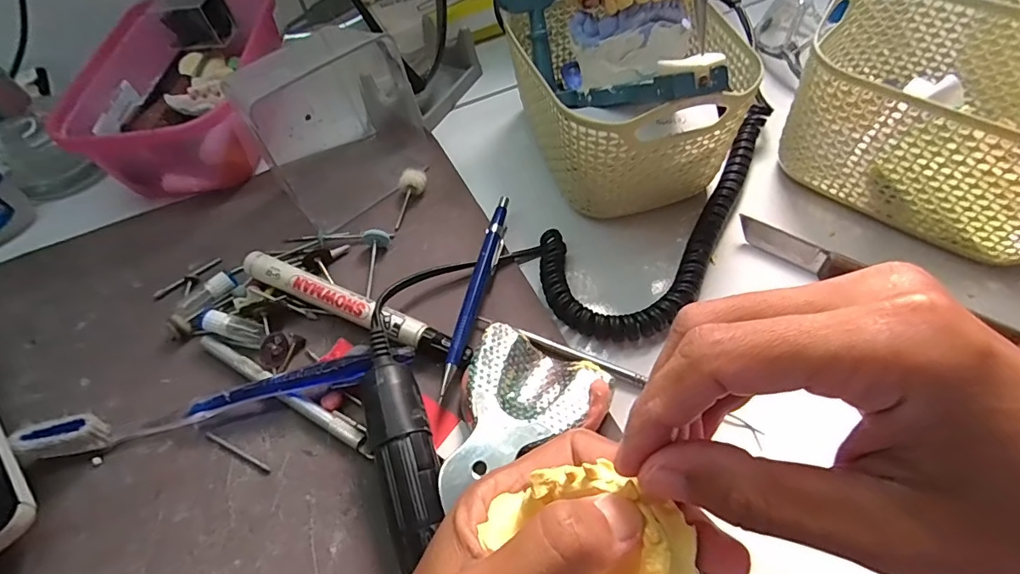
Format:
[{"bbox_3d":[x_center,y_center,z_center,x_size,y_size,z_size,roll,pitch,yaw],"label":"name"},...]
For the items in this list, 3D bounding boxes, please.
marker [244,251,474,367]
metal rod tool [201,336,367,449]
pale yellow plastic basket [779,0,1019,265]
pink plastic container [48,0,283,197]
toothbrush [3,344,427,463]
[{"bbox_3d":[-0.087,0.012,0.277,0.144,0.019,0.015,19,59,17],"label":"marker"},{"bbox_3d":[-0.121,0.054,0.259,0.116,0.007,0.008,25,61,20],"label":"metal rod tool"},{"bbox_3d":[0.255,-0.093,0.289,0.161,0.084,0.115,34,64,24],"label":"pale yellow plastic basket"},{"bbox_3d":[-0.244,-0.152,0.377,0.120,0.064,0.176,-7,55,0],"label":"pink plastic container"},{"bbox_3d":[-0.143,0.057,0.250,0.187,0.022,0.011,-14,55,-5],"label":"toothbrush"}]

